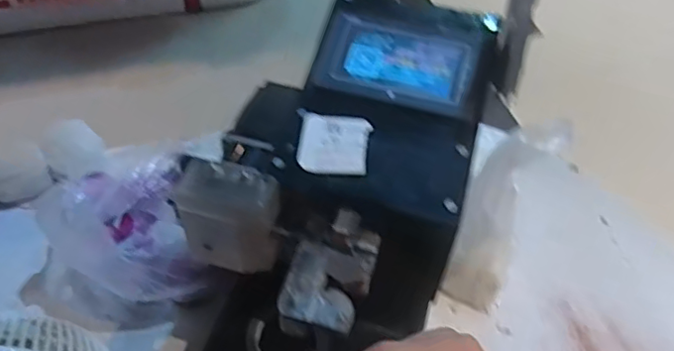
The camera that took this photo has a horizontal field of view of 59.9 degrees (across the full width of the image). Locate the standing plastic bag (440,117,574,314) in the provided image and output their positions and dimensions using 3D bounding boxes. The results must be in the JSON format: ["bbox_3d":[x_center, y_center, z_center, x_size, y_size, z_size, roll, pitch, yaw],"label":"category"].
[{"bbox_3d":[0.200,0.057,0.740,0.087,0.267,0.107,21,51,15],"label":"standing plastic bag"}]

